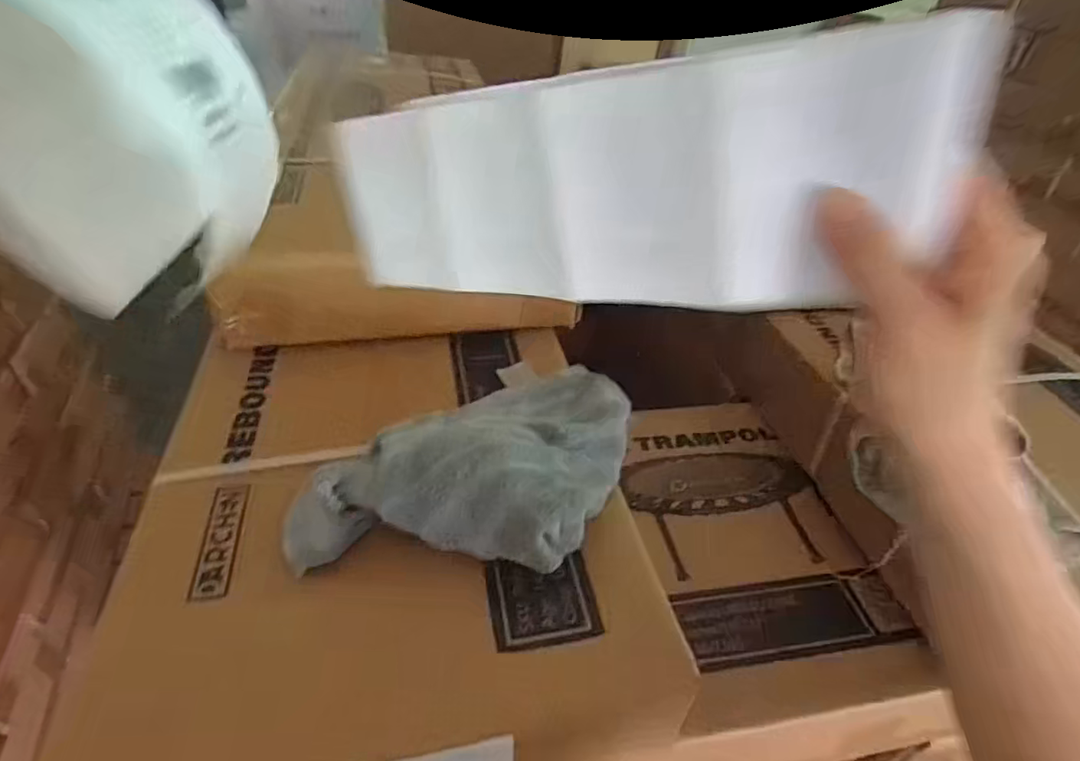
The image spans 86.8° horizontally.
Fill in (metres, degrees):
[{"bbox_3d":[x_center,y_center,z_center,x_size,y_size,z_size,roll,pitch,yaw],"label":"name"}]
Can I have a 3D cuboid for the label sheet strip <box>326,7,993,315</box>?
[{"bbox_3d":[0.015,-0.092,0.284,0.322,0.104,0.019,5,34,33],"label":"label sheet strip"}]

